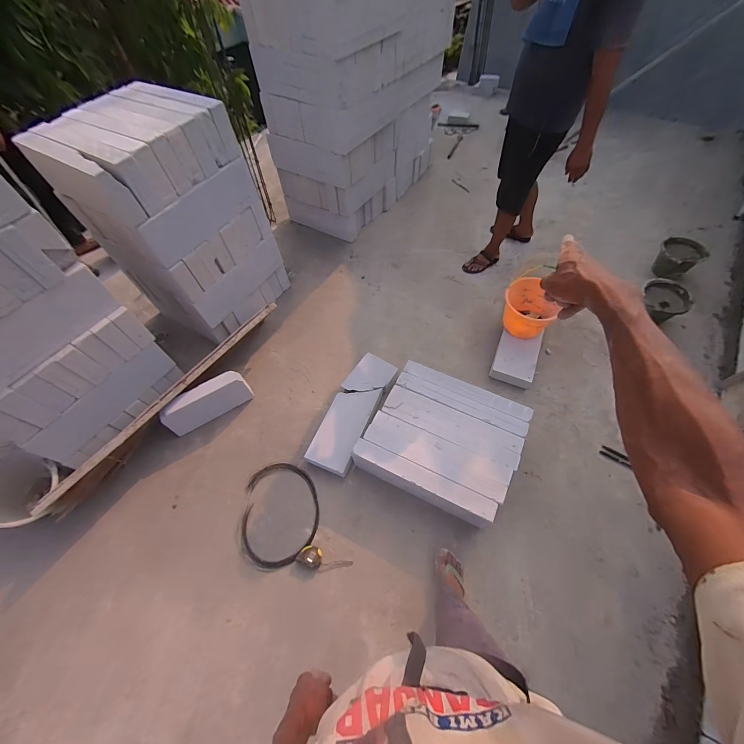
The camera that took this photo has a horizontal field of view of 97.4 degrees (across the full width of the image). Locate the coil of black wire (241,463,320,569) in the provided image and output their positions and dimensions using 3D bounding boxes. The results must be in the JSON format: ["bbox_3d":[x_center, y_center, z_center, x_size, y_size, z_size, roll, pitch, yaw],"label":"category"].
[{"bbox_3d":[-0.399,0.605,1.421,0.331,0.022,0.421,-5,60,0],"label":"coil of black wire"}]

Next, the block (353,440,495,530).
[{"bbox_3d":[0.197,0.464,1.361,0.602,0.184,0.093,22,63,15],"label":"block"}]

